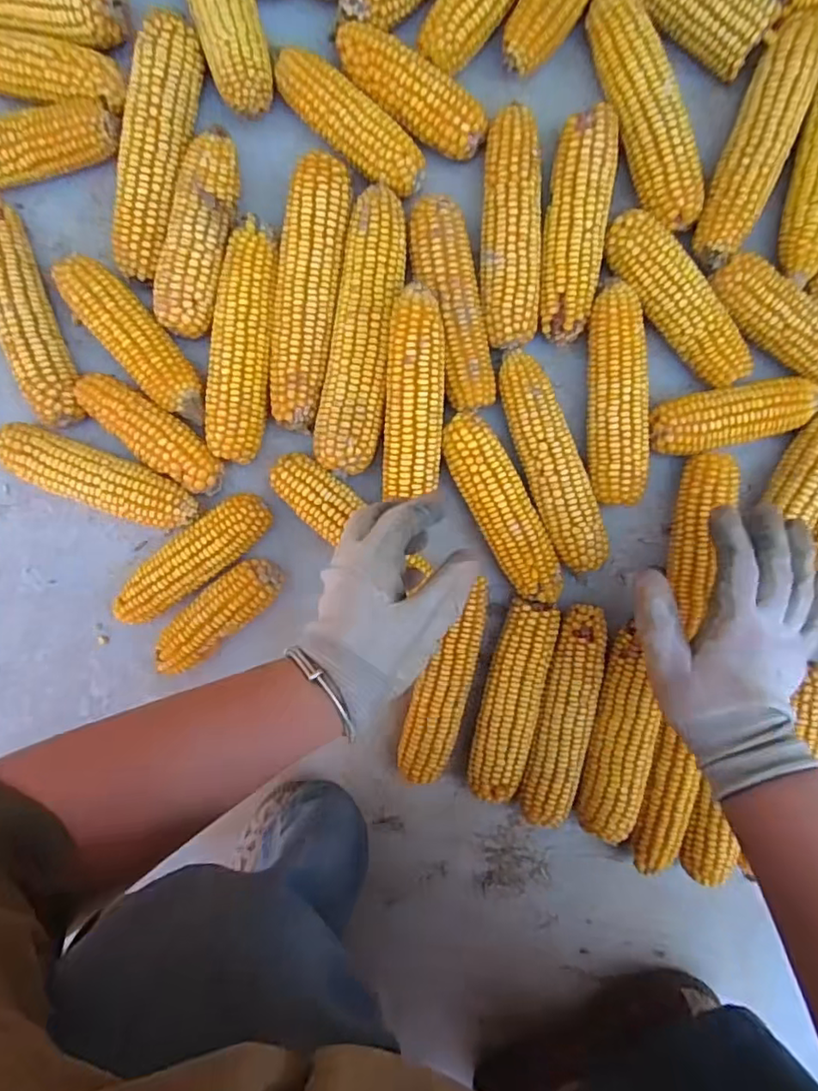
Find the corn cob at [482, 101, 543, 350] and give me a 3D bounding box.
[{"bbox_3d":[0.078,-0.239,0.445,0.050,0.046,0.174,1,96,3],"label":"corn cob"}]

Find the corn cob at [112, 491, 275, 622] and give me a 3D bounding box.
[{"bbox_3d":[-0.171,0.012,0.471,0.147,0.044,0.050,-37,93,6],"label":"corn cob"}]

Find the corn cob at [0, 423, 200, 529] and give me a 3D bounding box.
[{"bbox_3d":[-0.241,-0.051,0.464,0.159,0.047,0.044,21,96,-1],"label":"corn cob"}]

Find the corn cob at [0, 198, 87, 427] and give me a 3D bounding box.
[{"bbox_3d":[-0.297,-0.179,0.454,0.042,0.044,0.174,-21,94,5],"label":"corn cob"}]

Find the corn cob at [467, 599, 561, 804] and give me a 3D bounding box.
[{"bbox_3d":[0.083,0.126,0.479,0.054,0.045,0.167,12,96,2],"label":"corn cob"}]

